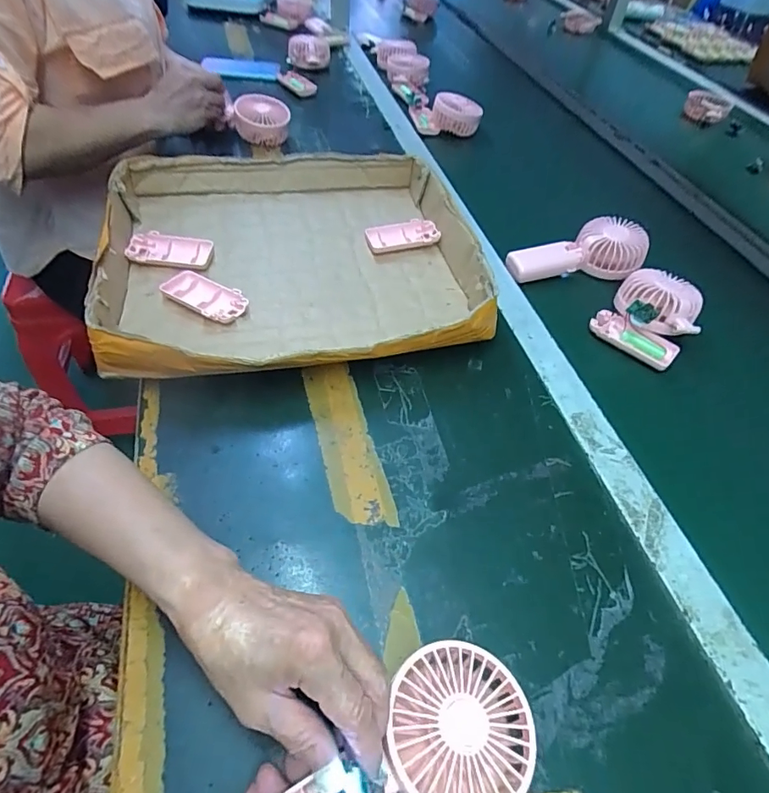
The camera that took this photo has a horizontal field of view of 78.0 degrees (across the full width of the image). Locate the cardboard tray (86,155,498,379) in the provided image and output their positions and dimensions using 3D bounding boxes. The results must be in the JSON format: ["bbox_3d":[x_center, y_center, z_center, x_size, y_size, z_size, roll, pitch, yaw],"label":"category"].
[{"bbox_3d":[-0.105,-0.174,0.558,0.391,0.063,0.391,-9,53,-12],"label":"cardboard tray"}]

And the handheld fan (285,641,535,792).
[{"bbox_3d":[-0.001,0.199,0.253,0.181,0.029,0.079,-18,55,-18],"label":"handheld fan"}]

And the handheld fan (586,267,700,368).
[{"bbox_3d":[0.307,-0.092,0.548,0.094,0.064,0.103,38,57,23],"label":"handheld fan"}]

